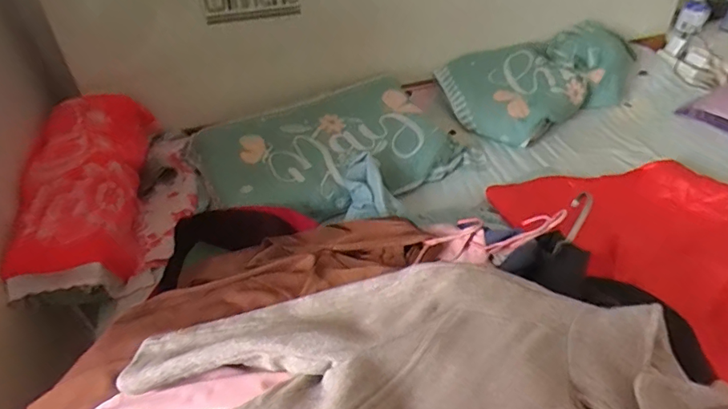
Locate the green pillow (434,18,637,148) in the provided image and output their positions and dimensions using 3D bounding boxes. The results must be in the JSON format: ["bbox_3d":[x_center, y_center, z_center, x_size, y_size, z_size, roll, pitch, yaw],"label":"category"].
[{"bbox_3d":[0.536,-0.386,1.506,0.636,0.147,0.352,-26,45,-20],"label":"green pillow"}]

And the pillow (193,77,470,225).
[{"bbox_3d":[-0.092,-0.142,1.292,0.643,0.157,0.380,-21,43,-16],"label":"pillow"}]

